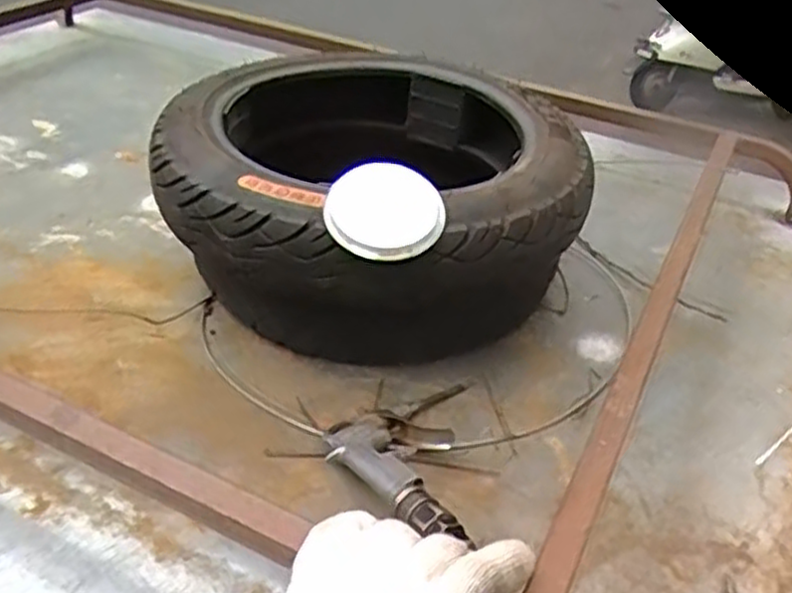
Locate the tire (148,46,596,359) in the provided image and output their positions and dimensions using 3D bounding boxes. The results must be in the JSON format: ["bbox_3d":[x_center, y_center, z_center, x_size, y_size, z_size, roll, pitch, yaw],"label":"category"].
[{"bbox_3d":[-0.019,-0.077,0.675,0.354,0.169,0.318,-9,38,-18],"label":"tire"}]

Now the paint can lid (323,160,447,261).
[{"bbox_3d":[-0.008,-0.058,0.515,0.075,0.012,0.069,-1,72,4],"label":"paint can lid"}]

